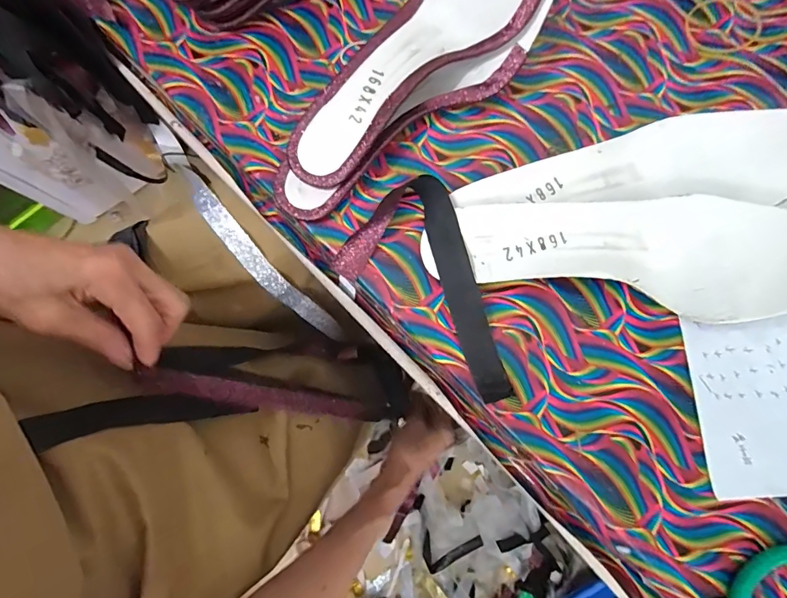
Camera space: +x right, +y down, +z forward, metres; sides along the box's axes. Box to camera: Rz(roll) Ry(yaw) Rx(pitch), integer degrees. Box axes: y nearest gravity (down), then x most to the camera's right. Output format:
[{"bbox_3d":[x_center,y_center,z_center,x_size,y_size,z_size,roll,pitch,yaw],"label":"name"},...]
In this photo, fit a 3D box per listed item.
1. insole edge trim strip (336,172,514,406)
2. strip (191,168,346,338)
[{"bbox_3d":[0.038,-0.008,0.298,0.090,0.022,0.156,-43,82,-8],"label":"insole edge trim strip"},{"bbox_3d":[-0.127,-0.028,0.439,0.026,0.049,0.223,-44,120,-8],"label":"strip"}]

